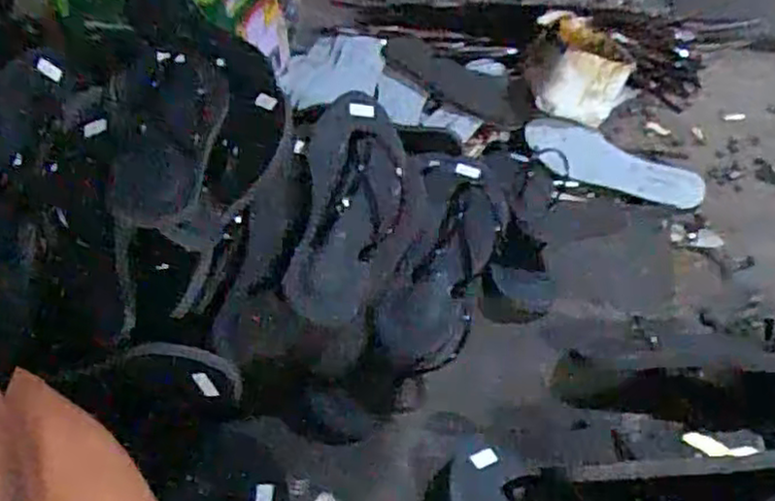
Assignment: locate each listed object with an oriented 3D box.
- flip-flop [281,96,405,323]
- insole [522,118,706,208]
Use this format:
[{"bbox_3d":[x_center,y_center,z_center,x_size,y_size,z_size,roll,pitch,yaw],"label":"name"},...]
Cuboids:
[{"bbox_3d":[-0.039,-0.042,0.706,0.097,0.036,0.230,7,78,14],"label":"flip-flop"},{"bbox_3d":[0.301,-0.123,0.944,0.232,0.021,0.112,18,52,8],"label":"insole"}]

